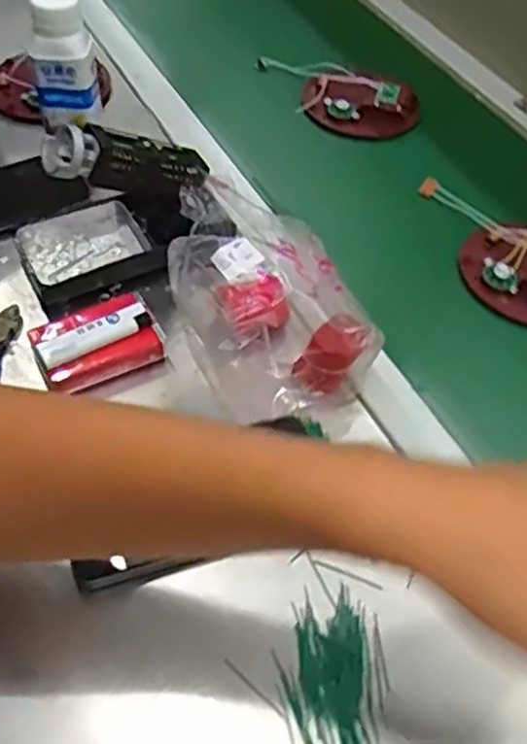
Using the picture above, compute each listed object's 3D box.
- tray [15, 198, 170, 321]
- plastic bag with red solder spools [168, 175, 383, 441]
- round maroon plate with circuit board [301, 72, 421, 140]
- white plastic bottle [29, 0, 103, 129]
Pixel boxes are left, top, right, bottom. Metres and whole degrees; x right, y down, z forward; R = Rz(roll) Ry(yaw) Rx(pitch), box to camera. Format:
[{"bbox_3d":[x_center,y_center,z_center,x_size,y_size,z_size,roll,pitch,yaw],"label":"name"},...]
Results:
[{"bbox_3d":[-0.144,-0.098,0.573,0.098,0.027,0.086,-21,57,-19],"label":"tray"},{"bbox_3d":[-0.011,-0.062,0.526,0.118,0.089,0.186,-15,56,-16],"label":"plastic bag with red solder spools"},{"bbox_3d":[0.101,-0.281,0.734,0.119,0.030,0.069,12,53,4],"label":"round maroon plate with circuit board"},{"bbox_3d":[-0.171,-0.271,0.607,0.051,0.098,0.046,-7,54,-10],"label":"white plastic bottle"}]

